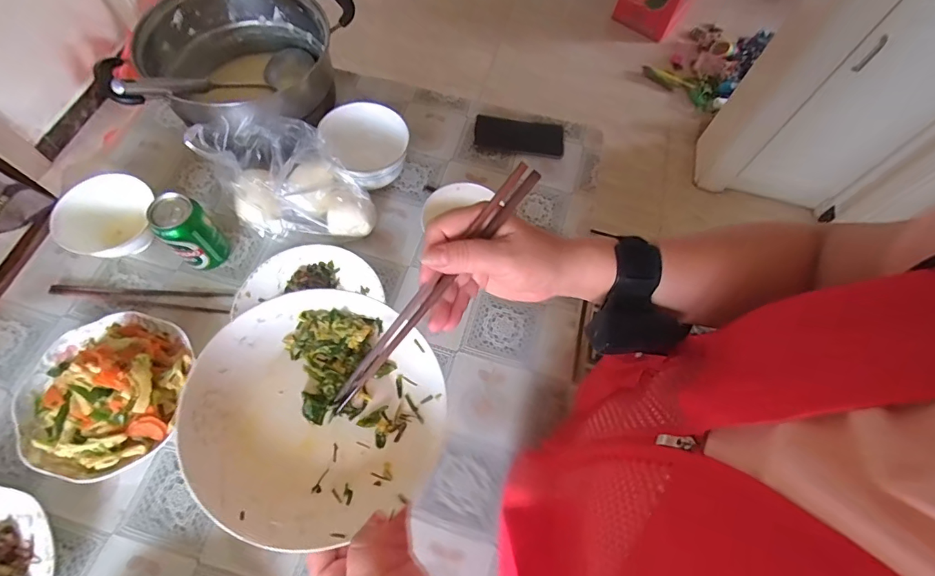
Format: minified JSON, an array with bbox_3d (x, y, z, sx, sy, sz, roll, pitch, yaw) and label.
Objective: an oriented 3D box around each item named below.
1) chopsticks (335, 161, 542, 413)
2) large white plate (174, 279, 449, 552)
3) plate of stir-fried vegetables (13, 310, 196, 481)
[{"bbox_3d":[-0.029,0.003,0.354,0.019,0.013,0.240,43,100,16],"label":"chopsticks"},{"bbox_3d":[-0.122,0.096,0.372,0.197,0.027,0.191,7,66,-16],"label":"large white plate"},{"bbox_3d":[-0.450,0.124,0.554,0.188,0.076,0.195,1,65,-3],"label":"plate of stir-fried vegetables"}]

